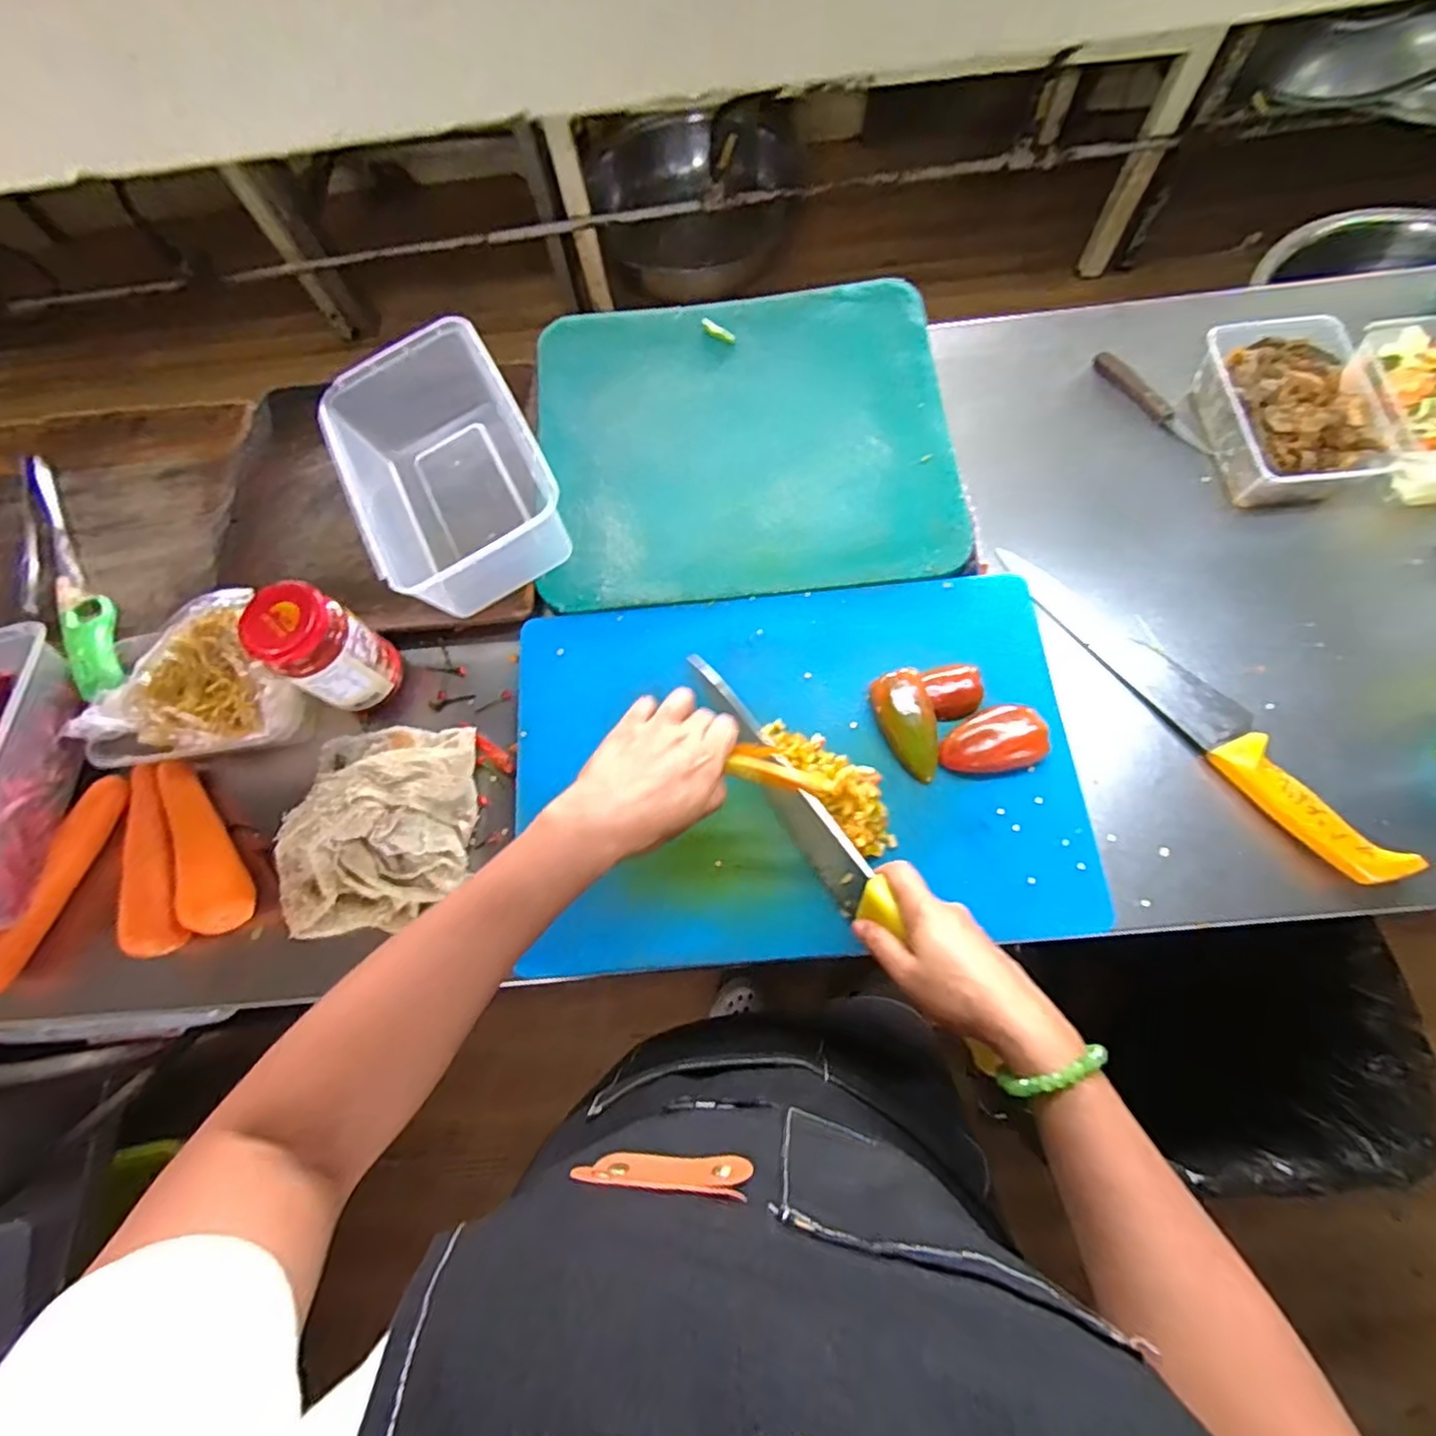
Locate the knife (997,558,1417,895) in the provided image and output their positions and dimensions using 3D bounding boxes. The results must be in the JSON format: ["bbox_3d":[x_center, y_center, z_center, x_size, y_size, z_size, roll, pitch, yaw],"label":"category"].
[{"bbox_3d":[0.382,-0.017,0.533,0.051,0.017,0.361,-35,73,-8],"label":"knife"}]

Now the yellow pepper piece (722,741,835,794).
[{"bbox_3d":[0.044,0.037,0.443,0.067,0.019,0.021,18,67,3],"label":"yellow pepper piece"}]

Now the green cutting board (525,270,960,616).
[{"bbox_3d":[0.023,-0.271,0.621,0.375,0.016,0.343,-5,73,3],"label":"green cutting board"}]

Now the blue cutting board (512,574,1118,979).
[{"bbox_3d":[0.059,0.033,0.524,0.446,0.028,0.302,-6,72,2],"label":"blue cutting board"}]

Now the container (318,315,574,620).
[{"bbox_3d":[-0.248,-0.221,0.589,0.157,0.100,0.252,-28,72,-6],"label":"container"}]

